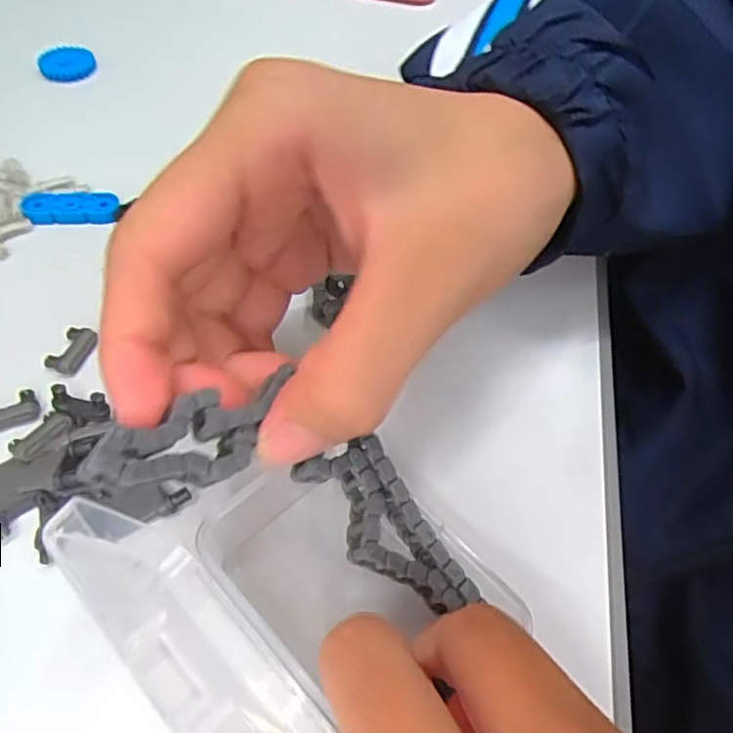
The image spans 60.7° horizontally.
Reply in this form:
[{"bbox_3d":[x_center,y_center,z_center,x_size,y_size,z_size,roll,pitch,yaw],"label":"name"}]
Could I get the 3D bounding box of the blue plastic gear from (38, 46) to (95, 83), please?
[{"bbox_3d":[-0.151,-0.153,0.316,0.025,0.008,0.021,-8,54,-10],"label":"blue plastic gear"}]

